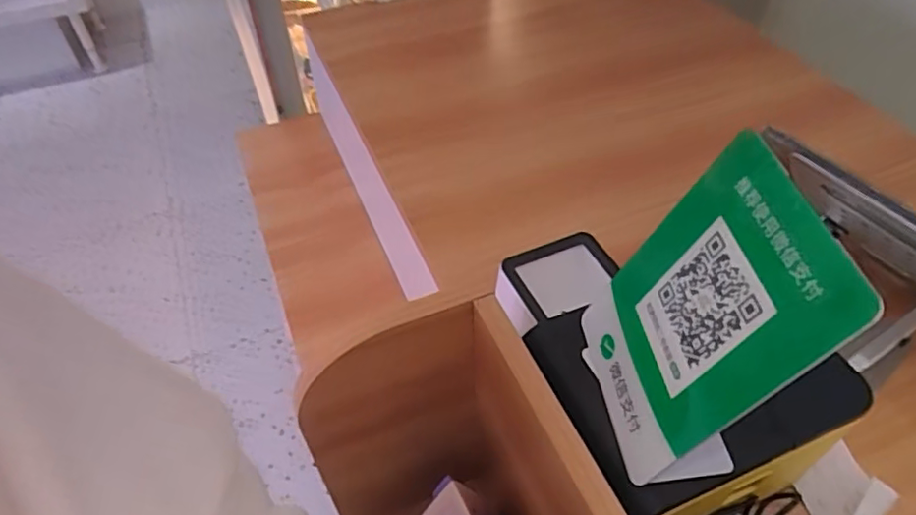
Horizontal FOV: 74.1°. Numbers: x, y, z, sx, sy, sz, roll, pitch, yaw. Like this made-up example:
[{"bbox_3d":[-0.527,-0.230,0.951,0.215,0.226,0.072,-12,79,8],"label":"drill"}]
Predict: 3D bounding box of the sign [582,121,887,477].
[{"bbox_3d":[0.119,0.028,0.308,0.007,0.158,0.111,11,44,-21],"label":"sign"}]

